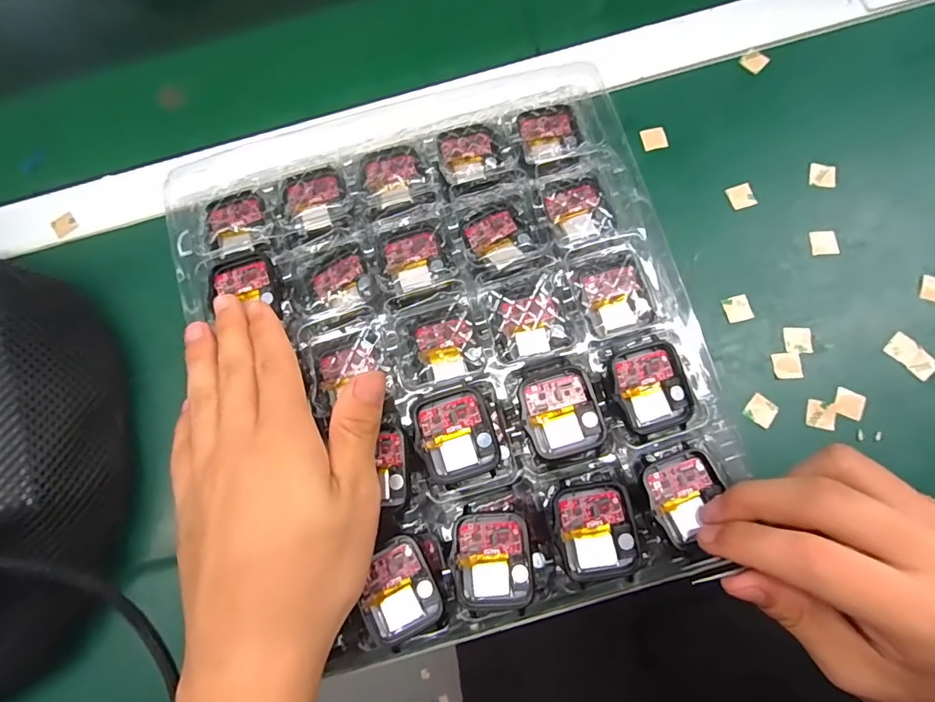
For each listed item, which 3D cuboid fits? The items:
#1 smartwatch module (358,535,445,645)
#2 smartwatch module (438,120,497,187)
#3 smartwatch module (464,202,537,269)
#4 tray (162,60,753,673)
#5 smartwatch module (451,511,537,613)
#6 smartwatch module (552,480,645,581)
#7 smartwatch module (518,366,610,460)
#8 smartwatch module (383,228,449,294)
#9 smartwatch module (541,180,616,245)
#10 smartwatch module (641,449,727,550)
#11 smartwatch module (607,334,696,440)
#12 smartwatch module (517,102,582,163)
[{"bbox_3d":[-0.033,0.113,0.234,0.035,0.004,0.041,-28,76,-4],"label":"smartwatch module"},{"bbox_3d":[0.001,-0.118,0.297,0.033,0.011,0.033,-15,75,-1],"label":"smartwatch module"},{"bbox_3d":[0.018,-0.065,0.282,0.036,0.011,0.035,-28,76,-4],"label":"smartwatch module"},{"bbox_3d":[-0.012,-0.013,0.269,0.253,0.023,0.288,-16,74,-4],"label":"tray"},{"bbox_3d":[0.012,0.100,0.235,0.037,0.008,0.043,-7,75,1],"label":"smartwatch module"},{"bbox_3d":[0.062,0.085,0.236,0.036,0.007,0.042,-13,75,0],"label":"smartwatch module"},{"bbox_3d":[0.047,0.031,0.249,0.037,0.011,0.042,-16,75,-1],"label":"smartwatch module"},{"bbox_3d":[-0.030,-0.052,0.283,0.034,0.009,0.034,-14,75,0],"label":"smartwatch module"},{"bbox_3d":[0.063,-0.079,0.279,0.032,0.007,0.033,-14,75,-1],"label":"smartwatch module"},{"bbox_3d":[0.107,0.070,0.240,0.036,0.008,0.040,-16,74,-4],"label":"smartwatch module"},{"bbox_3d":[0.092,0.018,0.250,0.038,0.008,0.046,-18,75,-1],"label":"smartwatch module"},{"bbox_3d":[0.050,-0.129,0.296,0.034,0.011,0.035,-14,75,0],"label":"smartwatch module"}]

